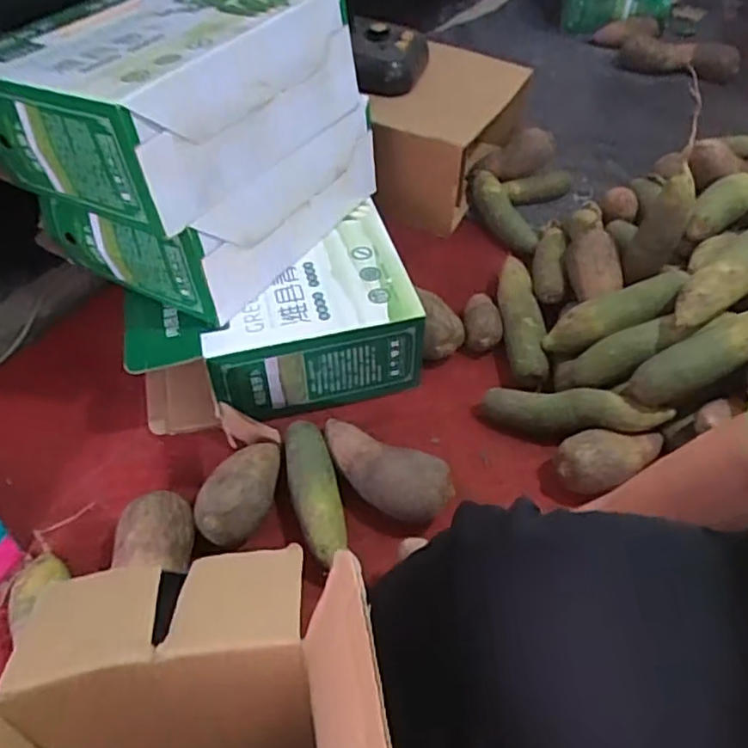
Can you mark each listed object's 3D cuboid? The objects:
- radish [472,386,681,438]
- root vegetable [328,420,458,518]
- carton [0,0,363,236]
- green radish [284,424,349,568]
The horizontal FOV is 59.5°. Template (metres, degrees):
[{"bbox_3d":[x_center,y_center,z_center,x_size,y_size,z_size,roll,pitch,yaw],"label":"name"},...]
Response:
[{"bbox_3d":[0.237,0.048,0.805,0.226,0.051,0.045,0,45,25],"label":"radish"},{"bbox_3d":[0.007,0.110,0.753,0.182,0.077,0.080,26,52,21],"label":"root vegetable"},{"bbox_3d":[-0.247,-0.350,0.763,0.310,0.139,0.358,22,51,19],"label":"carton"},{"bbox_3d":[-0.068,0.134,0.745,0.054,0.053,0.179,-9,48,-9],"label":"green radish"}]

